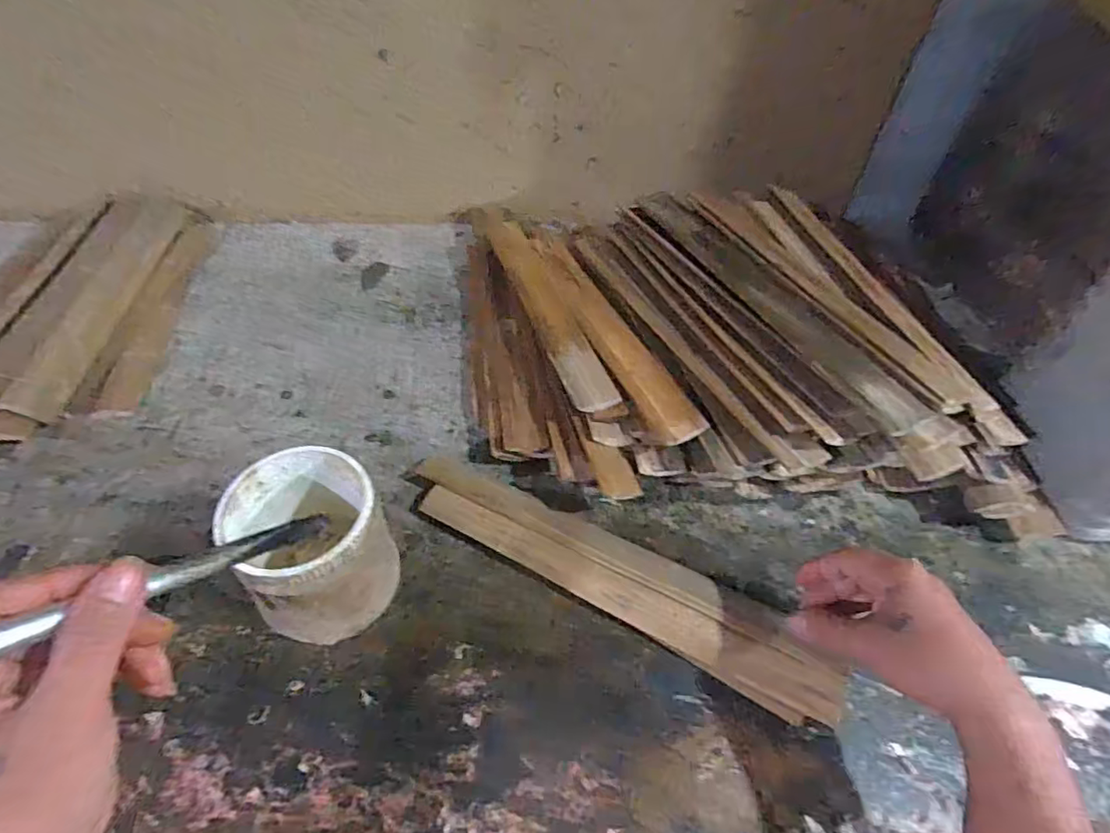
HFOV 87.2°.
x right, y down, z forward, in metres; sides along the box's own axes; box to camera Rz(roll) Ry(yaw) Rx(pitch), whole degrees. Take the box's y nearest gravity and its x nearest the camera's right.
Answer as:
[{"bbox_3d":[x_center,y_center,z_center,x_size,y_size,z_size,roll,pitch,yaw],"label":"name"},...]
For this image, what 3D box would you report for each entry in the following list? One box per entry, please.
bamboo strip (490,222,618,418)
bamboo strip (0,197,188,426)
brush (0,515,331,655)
[{"bbox_3d":[-0.013,-0.126,0.626,0.044,0.012,0.336,-19,51,-7],"label":"bamboo strip"},{"bbox_3d":[-0.502,-0.138,0.635,0.079,0.012,0.343,16,47,-20],"label":"bamboo strip"},{"bbox_3d":[-0.189,0.079,0.260,0.017,0.014,0.203,34,25,22],"label":"brush"}]

